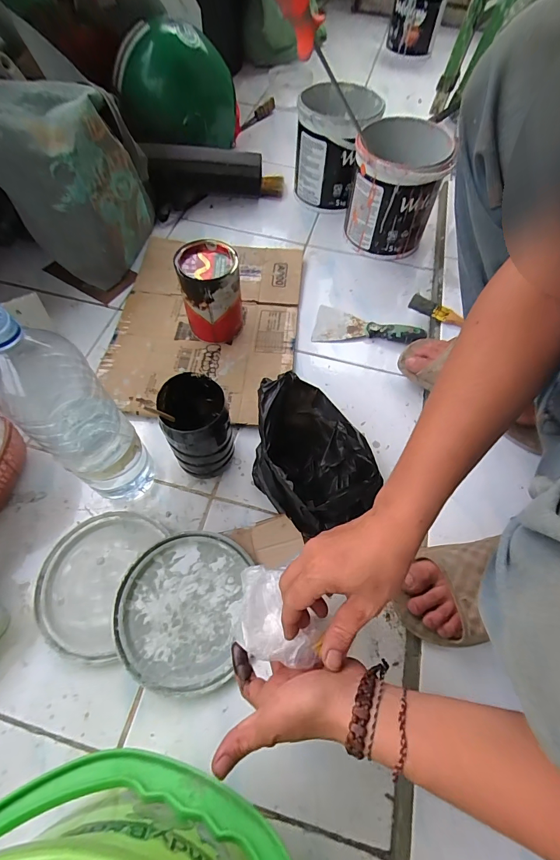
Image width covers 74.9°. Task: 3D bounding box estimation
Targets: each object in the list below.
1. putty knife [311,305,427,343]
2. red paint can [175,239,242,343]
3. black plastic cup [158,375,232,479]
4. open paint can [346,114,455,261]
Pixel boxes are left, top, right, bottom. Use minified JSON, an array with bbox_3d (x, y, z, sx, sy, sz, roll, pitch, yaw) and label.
[{"bbox_3d":[0.163,-0.191,0.679,0.195,0.025,0.084,12,62,2],"label":"putty knife"},{"bbox_3d":[-0.114,-0.226,0.615,0.093,0.134,0.095,2,62,-3],"label":"red paint can"},{"bbox_3d":[-0.109,0.003,0.487,0.070,0.145,0.081,-19,65,-14],"label":"black plastic cup"},{"bbox_3d":[0.228,-0.479,0.750,0.165,0.191,0.164,2,62,-3],"label":"open paint can"}]

